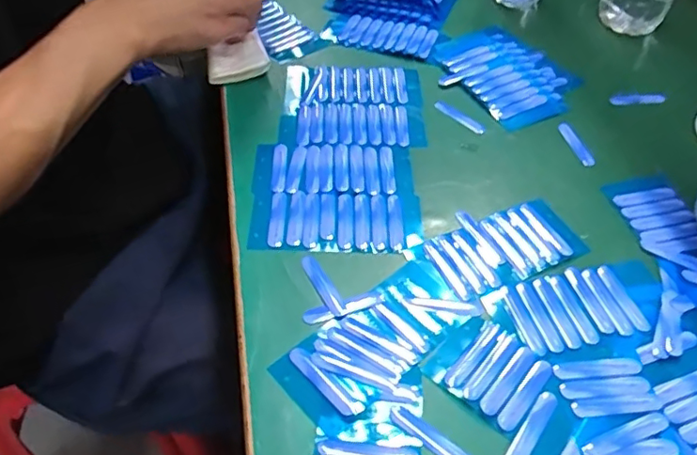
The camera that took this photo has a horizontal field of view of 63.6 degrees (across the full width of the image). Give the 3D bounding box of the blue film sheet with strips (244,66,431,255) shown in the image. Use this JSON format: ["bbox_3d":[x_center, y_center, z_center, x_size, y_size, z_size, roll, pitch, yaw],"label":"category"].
[{"bbox_3d":[-0.004,-0.066,0.446,0.128,0.004,0.212,1,49,-1],"label":"blue film sheet with strips"}]

